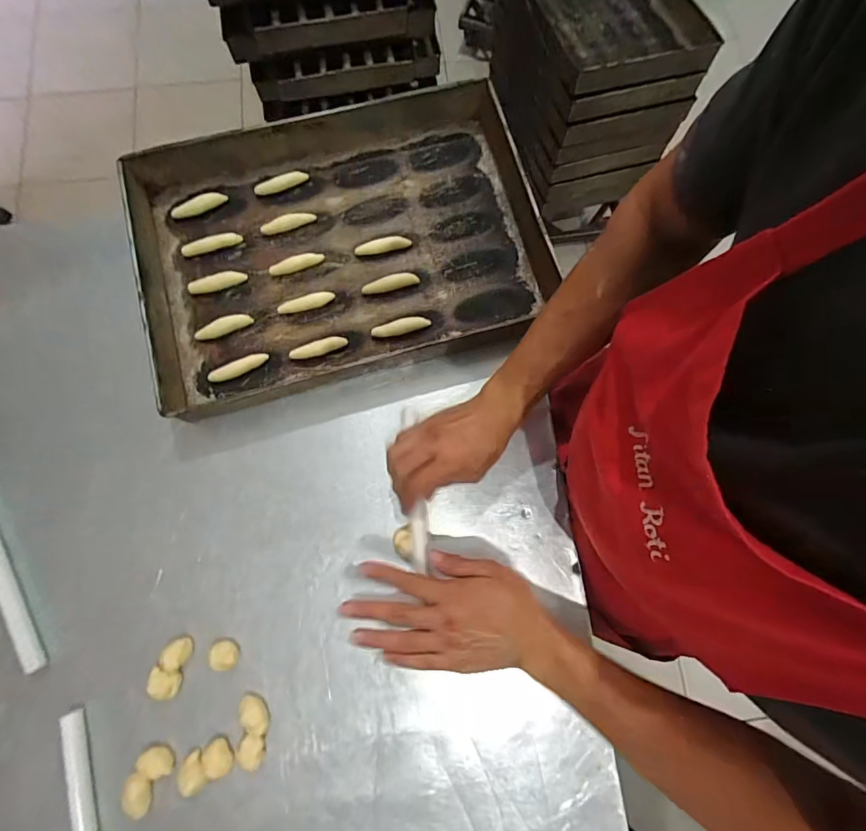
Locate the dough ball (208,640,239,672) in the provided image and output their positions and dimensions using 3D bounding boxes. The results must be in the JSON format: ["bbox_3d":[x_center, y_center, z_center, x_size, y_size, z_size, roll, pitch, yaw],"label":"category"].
[{"bbox_3d":[-0.233,0.267,0.494,0.029,0.019,0.031,0,78,-1],"label":"dough ball"}]

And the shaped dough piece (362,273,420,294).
[{"bbox_3d":[-0.058,-0.181,0.604,0.077,0.008,0.020,-12,78,-4],"label":"shaped dough piece"}]

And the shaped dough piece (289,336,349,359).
[{"bbox_3d":[-0.149,-0.089,0.579,0.074,0.011,0.019,-15,79,-4],"label":"shaped dough piece"}]

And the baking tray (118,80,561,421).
[{"bbox_3d":[-0.115,-0.236,0.592,0.520,0.052,0.372,-15,79,-4],"label":"baking tray"}]

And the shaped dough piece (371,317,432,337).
[{"bbox_3d":[-0.042,-0.118,0.585,0.077,0.009,0.019,-12,78,-4],"label":"shaped dough piece"}]

